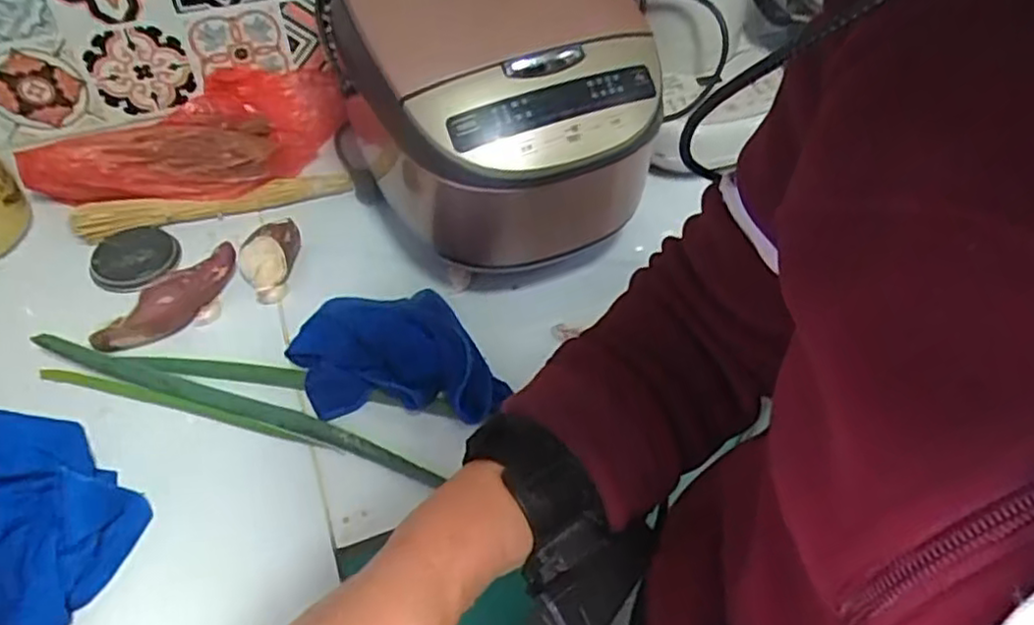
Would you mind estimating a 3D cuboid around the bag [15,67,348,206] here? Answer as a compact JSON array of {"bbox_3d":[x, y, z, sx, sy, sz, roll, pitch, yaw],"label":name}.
[{"bbox_3d":[-0.344,-0.174,0.737,0.327,0.092,0.132,-21,53,-18],"label":"bag"}]

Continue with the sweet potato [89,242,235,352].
[{"bbox_3d":[-0.317,-0.011,0.628,0.035,0.042,0.141,34,57,25],"label":"sweet potato"}]

